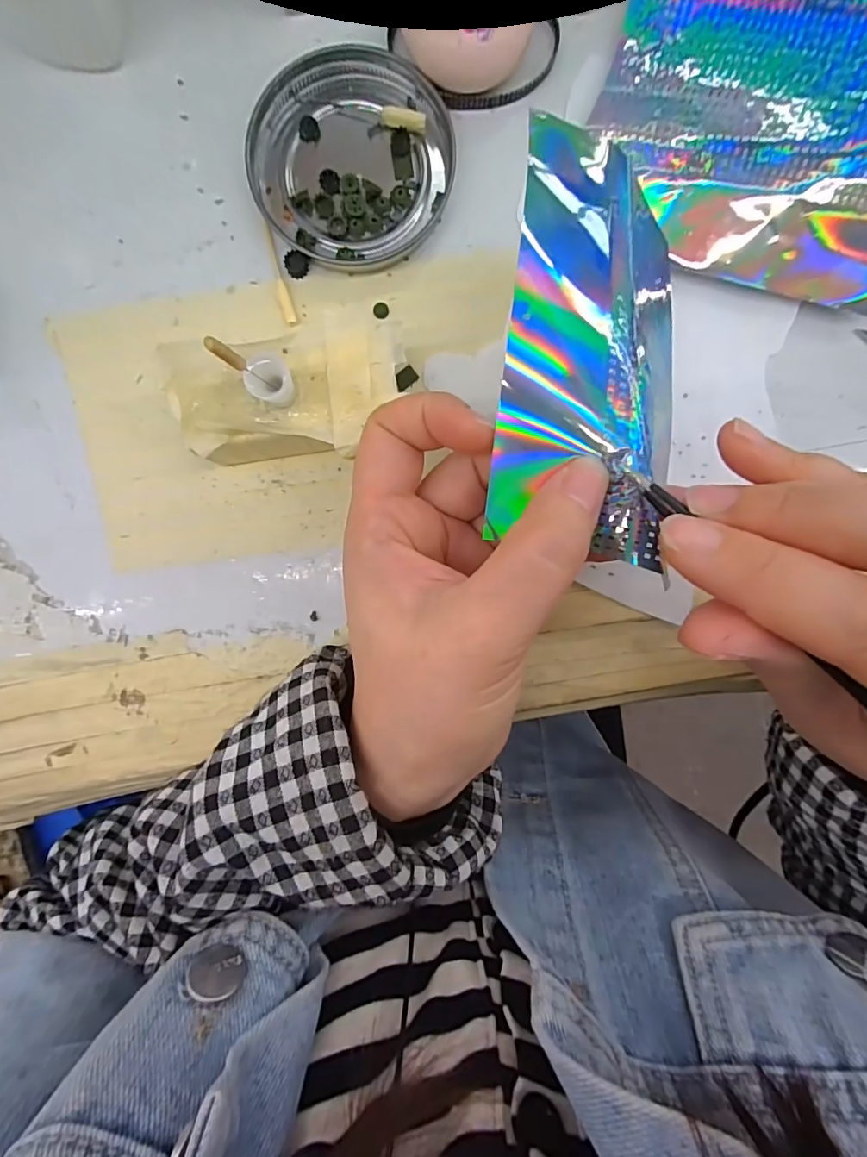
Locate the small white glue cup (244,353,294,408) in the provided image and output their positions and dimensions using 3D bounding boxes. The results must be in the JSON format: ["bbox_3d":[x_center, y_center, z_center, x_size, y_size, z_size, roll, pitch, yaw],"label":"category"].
[{"bbox_3d":[-0.054,-0.066,0.164,0.014,0.016,0.015,0,93,1],"label":"small white glue cup"}]

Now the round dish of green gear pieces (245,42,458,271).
[{"bbox_3d":[-0.033,-0.166,0.195,0.080,0.009,0.077,0,93,1],"label":"round dish of green gear pieces"}]

